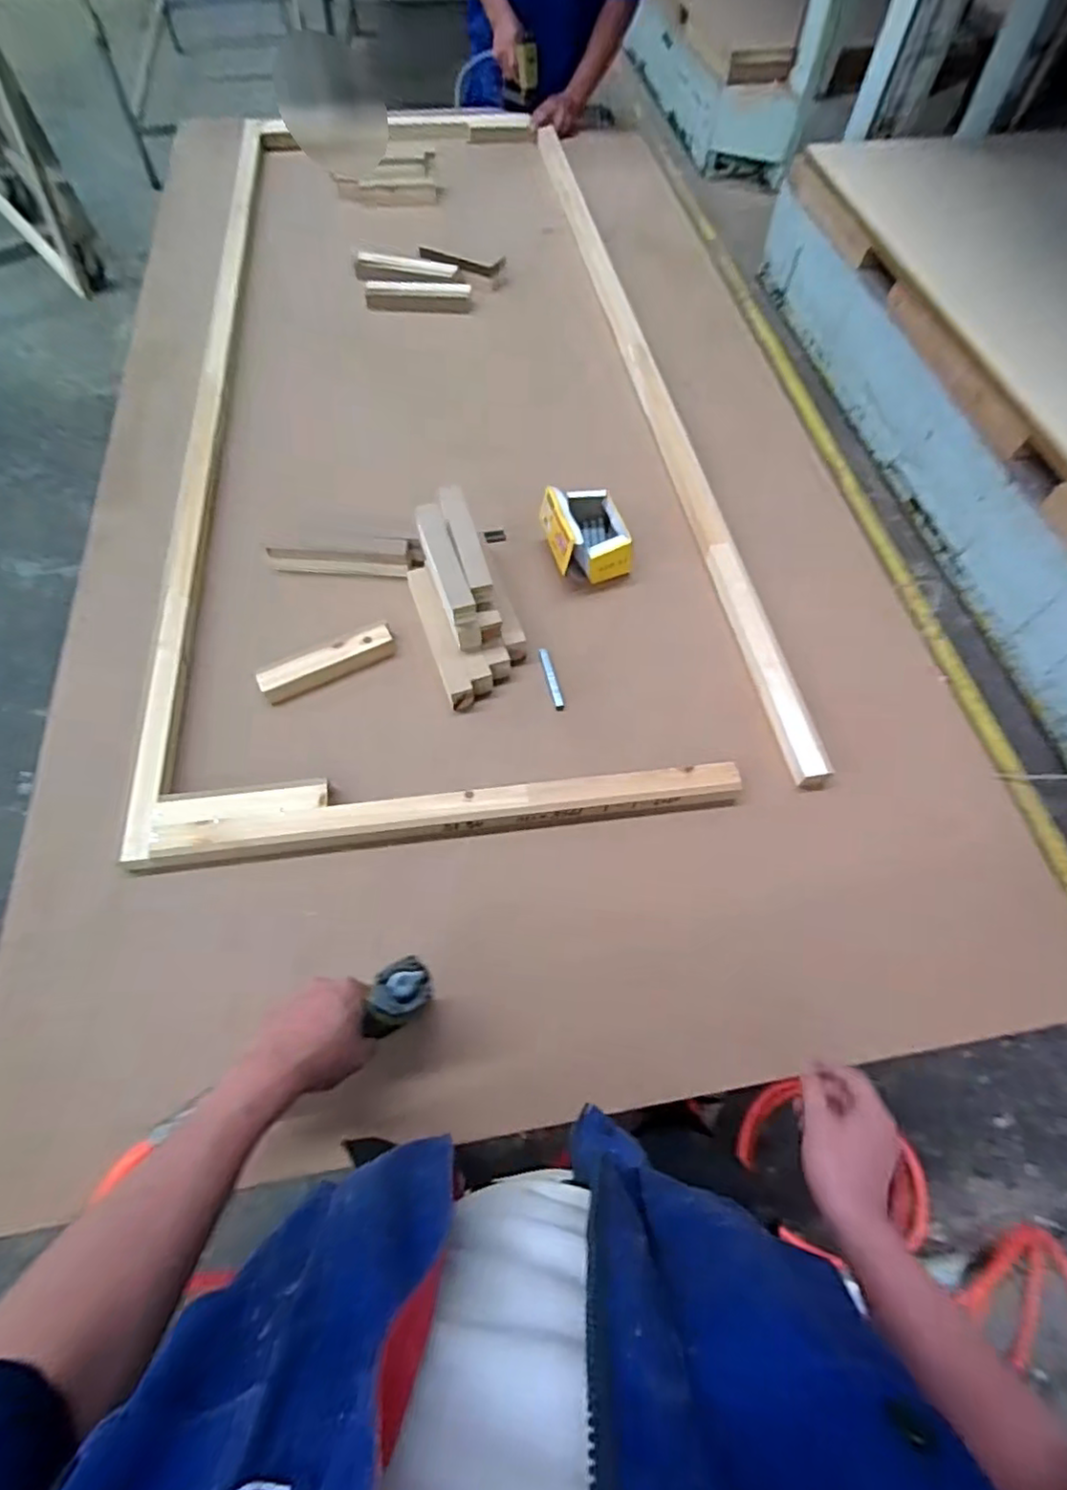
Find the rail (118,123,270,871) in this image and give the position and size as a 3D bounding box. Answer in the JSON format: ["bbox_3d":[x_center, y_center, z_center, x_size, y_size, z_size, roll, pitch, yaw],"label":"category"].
[{"bbox_3d":[-0.580,-0.636,1.132,0.064,0.043,1.746,-5,64,-5],"label":"rail"}]

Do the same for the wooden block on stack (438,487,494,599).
[{"bbox_3d":[-0.092,-0.282,0.861,0.034,0.017,0.209,-14,63,-9],"label":"wooden block on stack"}]

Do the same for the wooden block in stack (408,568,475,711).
[{"bbox_3d":[-0.130,-0.156,0.903,0.036,0.044,0.239,-16,64,-10],"label":"wooden block in stack"}]

